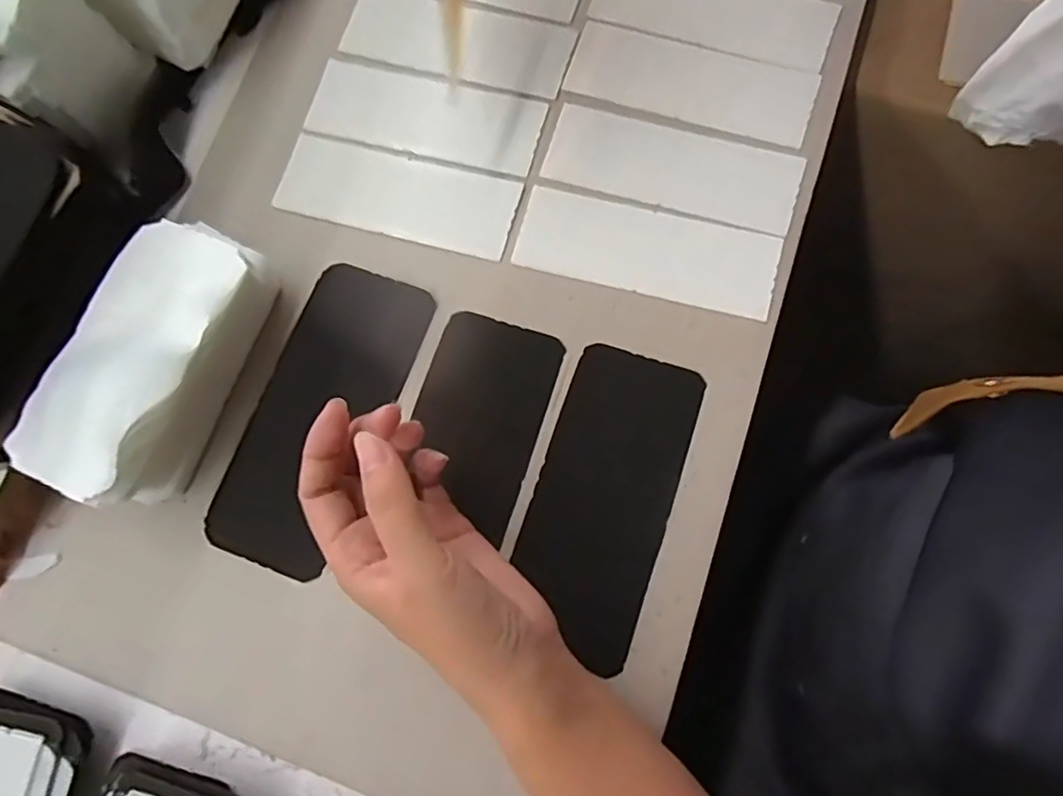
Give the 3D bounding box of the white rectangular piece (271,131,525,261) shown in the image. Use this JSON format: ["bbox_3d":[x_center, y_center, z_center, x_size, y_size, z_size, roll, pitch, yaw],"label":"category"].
[{"bbox_3d":[-0.081,-0.124,0.366,0.144,0.006,0.051,15,79,6],"label":"white rectangular piece"}]

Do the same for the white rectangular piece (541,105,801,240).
[{"bbox_3d":[0.083,-0.138,0.357,0.146,0.004,0.053,18,80,8],"label":"white rectangular piece"}]

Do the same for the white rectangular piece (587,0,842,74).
[{"bbox_3d":[0.116,-0.249,0.383,0.148,0.005,0.054,19,79,8],"label":"white rectangular piece"}]

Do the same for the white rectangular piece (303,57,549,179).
[{"bbox_3d":[-0.067,-0.178,0.377,0.146,0.006,0.051,15,79,6],"label":"white rectangular piece"}]

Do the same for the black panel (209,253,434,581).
[{"bbox_3d":[-0.120,0.008,0.342,0.073,0.007,0.173,20,80,7],"label":"black panel"}]

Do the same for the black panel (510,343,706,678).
[{"bbox_3d":[0.039,0.052,0.322,0.070,0.005,0.158,18,80,7],"label":"black panel"}]

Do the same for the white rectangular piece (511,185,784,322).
[{"bbox_3d":[0.066,-0.086,0.346,0.146,0.006,0.051,15,79,6],"label":"white rectangular piece"}]

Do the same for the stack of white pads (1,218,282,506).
[{"bbox_3d":[-0.200,-0.020,0.321,0.077,0.053,0.146,20,80,7],"label":"stack of white pads"}]

